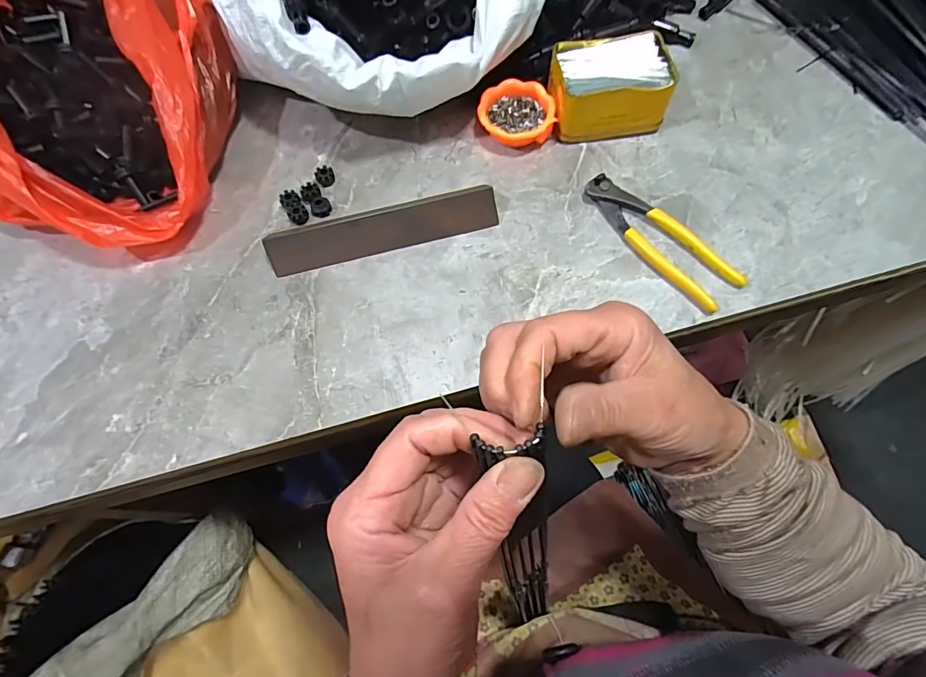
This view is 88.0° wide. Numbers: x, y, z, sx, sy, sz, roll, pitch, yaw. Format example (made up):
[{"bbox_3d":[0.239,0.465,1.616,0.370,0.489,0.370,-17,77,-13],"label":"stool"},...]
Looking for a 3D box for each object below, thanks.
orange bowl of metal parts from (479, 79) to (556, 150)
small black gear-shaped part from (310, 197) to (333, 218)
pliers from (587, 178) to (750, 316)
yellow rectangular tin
[{"bbox_3d":[0.055,-0.228,0.495,0.075,0.027,0.071,-1,67,2],"label":"orange bowl of metal parts"},{"bbox_3d":[-0.139,-0.128,0.469,0.020,0.008,0.020,-1,67,2],"label":"small black gear-shaped part"},{"bbox_3d":[0.181,-0.095,0.444,0.049,0.017,0.163,-36,71,-13],"label":"pliers"},{"bbox_3d":[0.148,-0.257,0.491,0.117,0.059,0.088,-12,67,-3],"label":"yellow rectangular tin"}]

